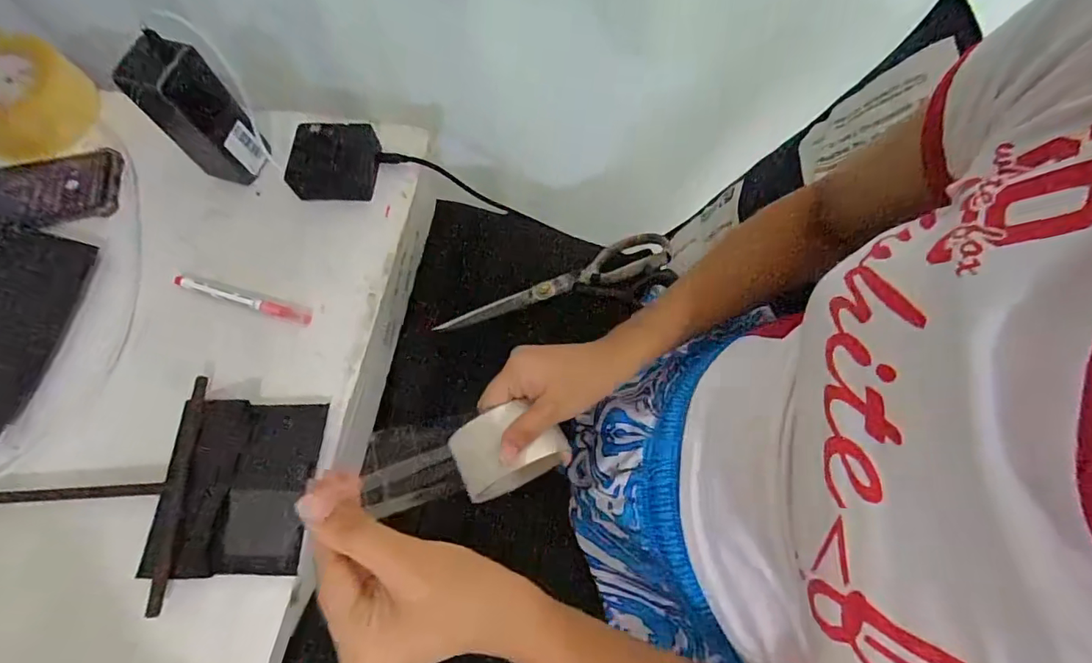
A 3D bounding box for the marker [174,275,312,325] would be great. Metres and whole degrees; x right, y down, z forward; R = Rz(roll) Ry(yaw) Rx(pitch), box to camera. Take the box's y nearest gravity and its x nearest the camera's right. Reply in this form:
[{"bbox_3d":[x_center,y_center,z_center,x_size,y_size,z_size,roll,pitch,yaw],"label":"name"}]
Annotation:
[{"bbox_3d":[-0.283,-0.029,0.469,0.136,0.009,0.013,15,69,7],"label":"marker"}]

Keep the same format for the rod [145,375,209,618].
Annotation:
[{"bbox_3d":[-0.293,0.126,0.406,0.012,0.012,0.179,-2,68,1],"label":"rod"}]

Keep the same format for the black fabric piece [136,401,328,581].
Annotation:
[{"bbox_3d":[-0.248,0.122,0.407,0.118,0.012,0.132,0,68,1],"label":"black fabric piece"}]

